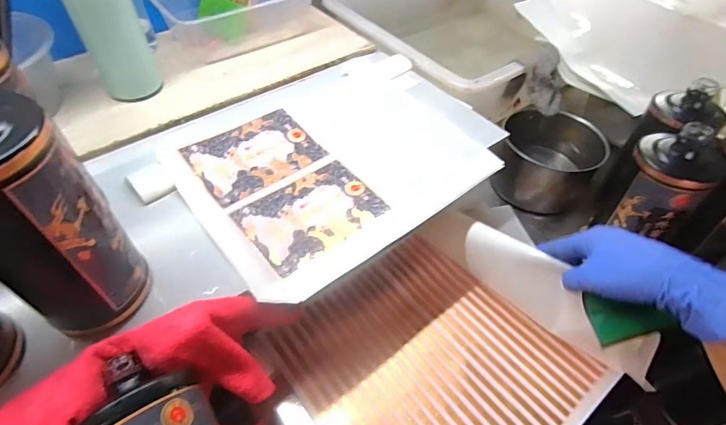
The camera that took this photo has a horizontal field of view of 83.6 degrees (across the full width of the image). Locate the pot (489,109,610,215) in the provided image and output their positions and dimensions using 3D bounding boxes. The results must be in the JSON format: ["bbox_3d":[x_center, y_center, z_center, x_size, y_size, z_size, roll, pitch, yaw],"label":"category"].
[{"bbox_3d":[0.266,-0.075,0.589,0.126,0.085,0.122,3,51,-4],"label":"pot"}]

